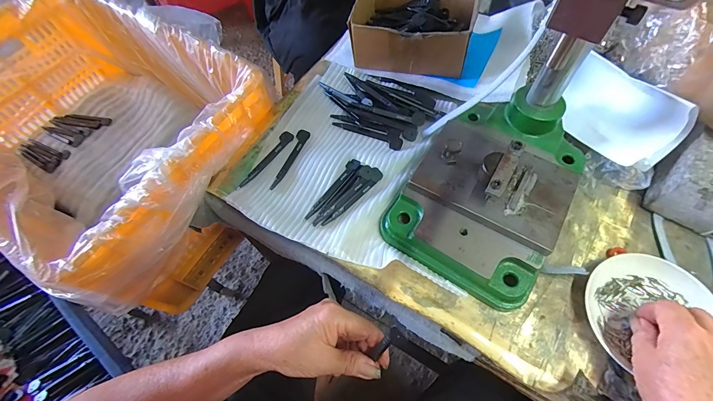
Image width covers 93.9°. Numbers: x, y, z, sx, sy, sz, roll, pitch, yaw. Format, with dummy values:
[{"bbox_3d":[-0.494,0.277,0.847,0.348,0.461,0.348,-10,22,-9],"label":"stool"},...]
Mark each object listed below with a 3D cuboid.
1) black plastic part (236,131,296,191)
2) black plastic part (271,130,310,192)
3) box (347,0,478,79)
[{"bbox_3d":[-0.117,-0.053,0.424,0.016,0.006,0.102,30,67,17],"label":"black plastic part"},{"bbox_3d":[-0.085,-0.054,0.428,0.016,0.006,0.097,17,64,11],"label":"black plastic part"},{"bbox_3d":[0.081,-0.252,0.485,0.156,0.073,0.130,13,63,9],"label":"box"}]

